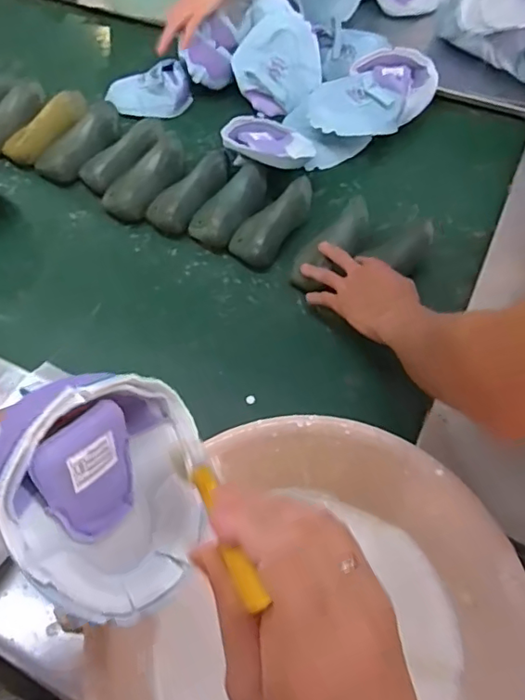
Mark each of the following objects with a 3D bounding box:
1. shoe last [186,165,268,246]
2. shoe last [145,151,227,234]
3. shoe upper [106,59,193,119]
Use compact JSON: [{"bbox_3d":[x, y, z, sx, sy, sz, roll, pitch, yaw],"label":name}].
[{"bbox_3d":[-0.048,-0.218,0.810,0.073,0.052,0.155,25,61,12],"label":"shoe last"},{"bbox_3d":[-0.105,-0.236,0.819,0.071,0.048,0.153,29,62,14],"label":"shoe last"},{"bbox_3d":[-0.197,-0.451,0.963,0.147,0.060,0.086,-8,60,-7],"label":"shoe upper"}]

